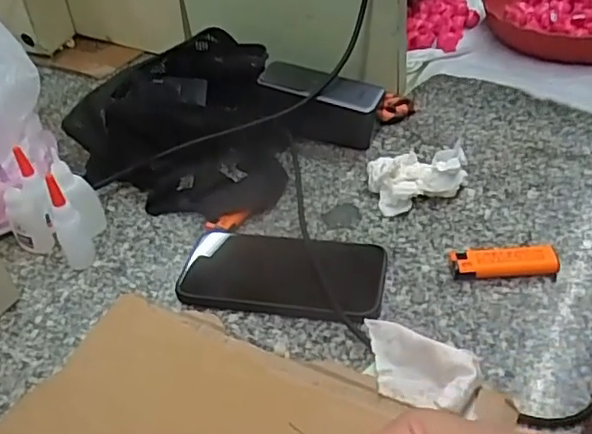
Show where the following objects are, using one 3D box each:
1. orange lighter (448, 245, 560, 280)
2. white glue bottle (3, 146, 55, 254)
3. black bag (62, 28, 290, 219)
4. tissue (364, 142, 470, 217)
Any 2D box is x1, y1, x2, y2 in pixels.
[{"bbox_3d":[0.165,0.035,0.483,0.081,0.015,0.026,-4,38,2],"label":"orange lighter"},{"bbox_3d":[-0.242,-0.014,0.547,0.035,0.092,0.034,-10,25,-10],"label":"white glue bottle"},{"bbox_3d":[-0.116,-0.111,0.646,0.210,0.091,0.224,0,39,7],"label":"black bag"},{"bbox_3d":[0.113,-0.034,0.562,0.087,0.036,0.055,-3,38,3],"label":"tissue"}]

